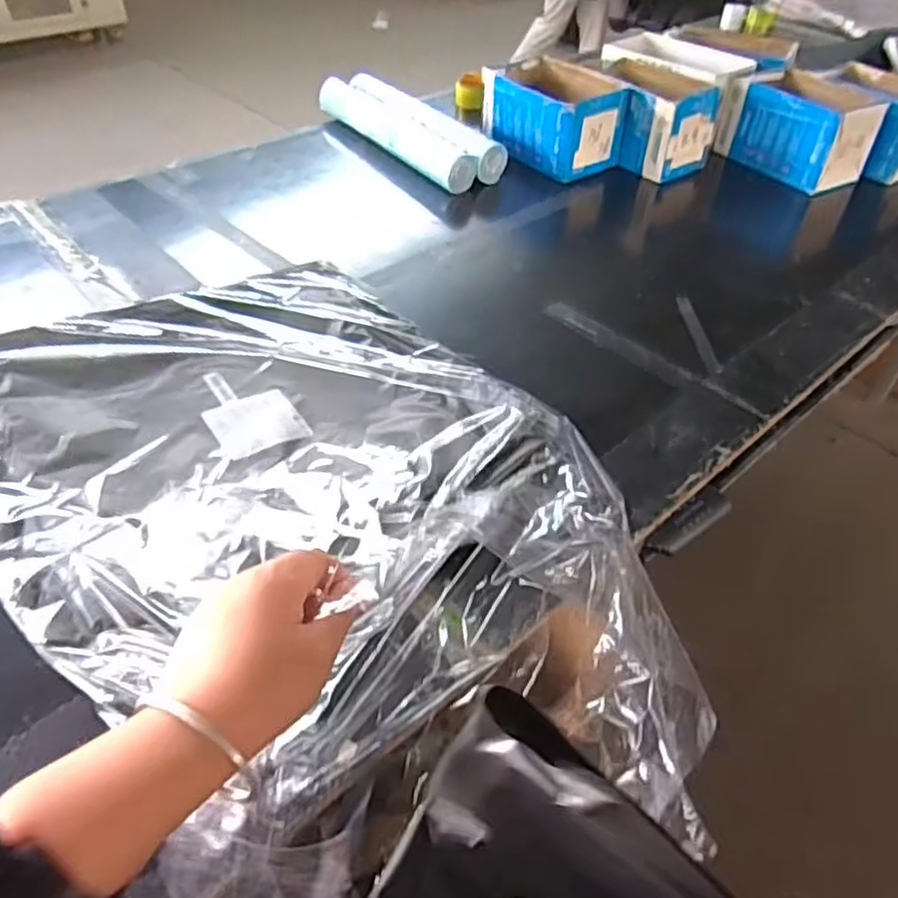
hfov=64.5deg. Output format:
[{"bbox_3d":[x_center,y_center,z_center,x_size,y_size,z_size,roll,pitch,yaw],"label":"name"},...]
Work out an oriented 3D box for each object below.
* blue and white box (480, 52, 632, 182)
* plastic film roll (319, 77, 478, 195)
[{"bbox_3d":[0.221,-0.729,1.558,0.298,0.148,0.206,35,52,29],"label":"blue and white box"},{"bbox_3d":[-0.134,-0.702,1.581,0.081,0.074,0.542,-24,50,-26],"label":"plastic film roll"}]

